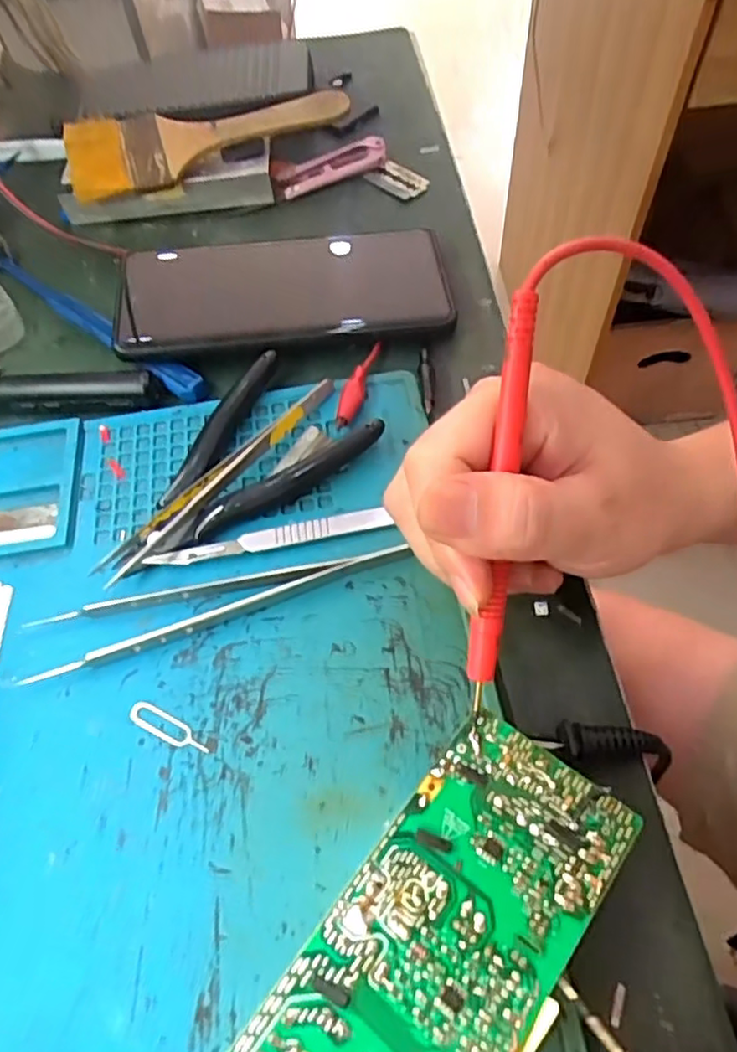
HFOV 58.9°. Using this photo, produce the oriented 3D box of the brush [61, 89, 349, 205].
[{"bbox_3d":[-0.095,-0.232,0.380,0.160,0.011,0.063,-21,64,-7],"label":"brush"}]

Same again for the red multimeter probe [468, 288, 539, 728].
[{"bbox_3d":[0.038,-0.002,0.192,0.008,0.014,0.127,6,98,7],"label":"red multimeter probe"}]

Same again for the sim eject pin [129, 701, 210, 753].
[{"bbox_3d":[-0.071,0.071,0.232,0.033,0.004,0.008,22,63,16],"label":"sim eject pin"}]

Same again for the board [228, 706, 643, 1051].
[{"bbox_3d":[0.016,0.122,0.182,0.055,0.026,0.131,34,67,21],"label":"board"}]

